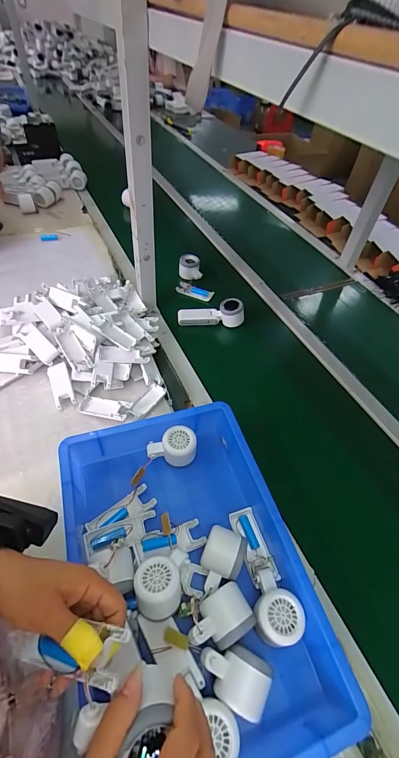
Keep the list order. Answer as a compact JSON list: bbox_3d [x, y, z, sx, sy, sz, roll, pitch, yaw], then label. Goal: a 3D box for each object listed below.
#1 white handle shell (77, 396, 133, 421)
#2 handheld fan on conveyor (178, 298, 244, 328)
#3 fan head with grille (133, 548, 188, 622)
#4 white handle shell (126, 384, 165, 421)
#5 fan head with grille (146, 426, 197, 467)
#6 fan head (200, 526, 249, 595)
[{"bbox_3d":[-0.185,0.056,0.630,0.100,0.020,0.042,13,51,6],"label":"white handle shell"},{"bbox_3d":[0.028,-0.169,0.827,0.162,0.057,0.051,-1,51,-6],"label":"handheld fan on conveyor"},{"bbox_3d":[-0.051,0.261,0.423,0.062,0.048,0.083,9,50,2],"label":"fan head with grille"},{"bbox_3d":[-0.106,0.046,0.653,0.035,0.009,0.090,29,54,18],"label":"white handle shell"},{"bbox_3d":[-0.048,0.119,0.561,0.083,0.053,0.055,-3,51,-8],"label":"fan head with grille"},{"bbox_3d":[0.030,0.253,0.452,0.056,0.043,0.076,21,52,12],"label":"fan head"}]

